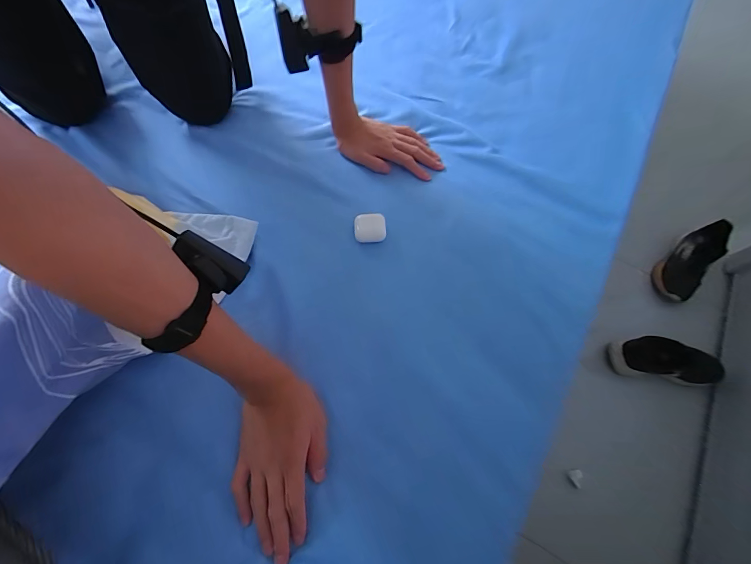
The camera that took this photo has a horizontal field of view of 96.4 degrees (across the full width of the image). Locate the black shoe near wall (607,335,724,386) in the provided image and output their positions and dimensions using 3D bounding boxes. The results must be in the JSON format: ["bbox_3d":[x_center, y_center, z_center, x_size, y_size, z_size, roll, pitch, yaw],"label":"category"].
[{"bbox_3d":[0.754,0.208,0.868,0.276,0.082,0.107,11,67,1],"label":"black shoe near wall"}]

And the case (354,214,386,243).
[{"bbox_3d":[-0.008,-0.077,0.483,0.044,0.020,0.041,2,67,-3],"label":"case"}]

